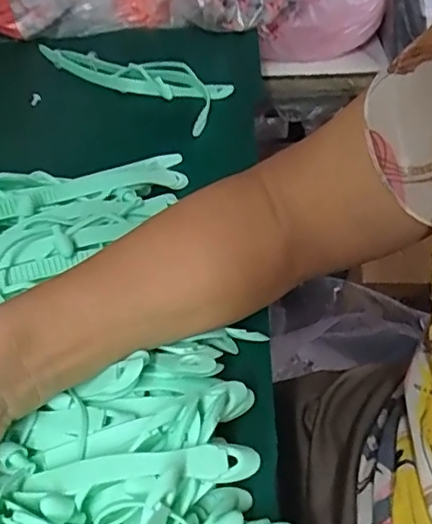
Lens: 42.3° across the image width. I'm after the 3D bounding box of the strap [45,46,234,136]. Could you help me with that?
[{"bbox_3d":[-0.079,-0.187,0.545,0.226,0.027,0.069,34,55,27],"label":"strap"}]

